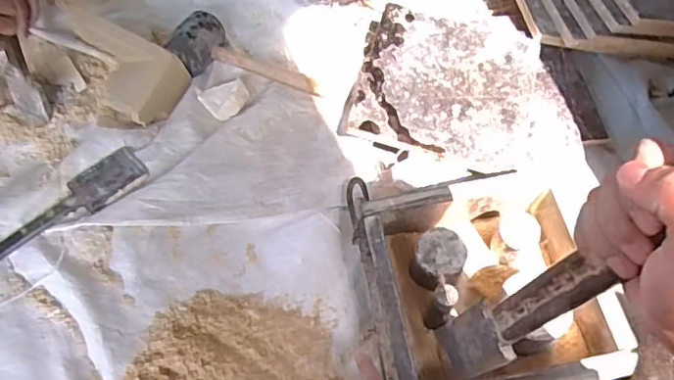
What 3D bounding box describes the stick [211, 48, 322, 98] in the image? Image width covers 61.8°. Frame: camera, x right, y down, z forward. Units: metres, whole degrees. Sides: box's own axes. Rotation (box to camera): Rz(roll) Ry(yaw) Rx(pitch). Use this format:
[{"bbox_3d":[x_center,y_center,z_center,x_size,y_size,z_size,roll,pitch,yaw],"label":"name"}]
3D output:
[{"bbox_3d":[-0.110,-0.186,0.879,0.178,0.015,0.022,20,91,0],"label":"stick"}]

